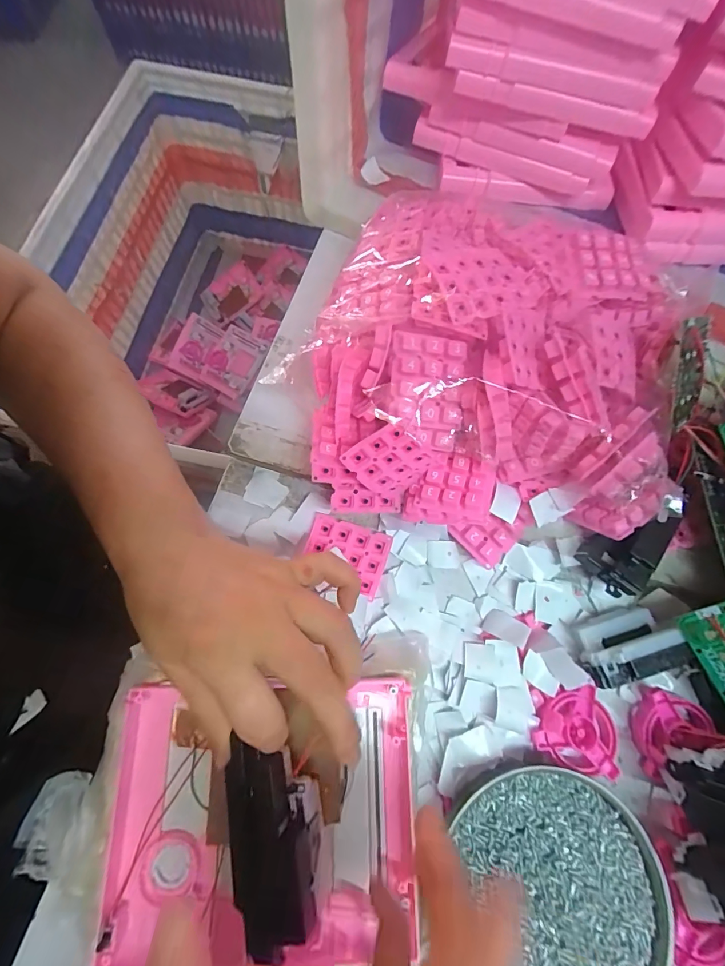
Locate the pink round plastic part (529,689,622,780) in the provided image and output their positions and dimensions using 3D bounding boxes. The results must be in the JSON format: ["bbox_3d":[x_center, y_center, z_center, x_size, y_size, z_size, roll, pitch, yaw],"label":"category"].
[{"bbox_3d":[0.141,0.159,0.266,0.052,0.009,0.049,1,72,-2],"label":"pink round plastic part"}]

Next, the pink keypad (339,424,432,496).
[{"bbox_3d":[0.018,-0.014,0.275,0.046,0.053,0.007,-34,36,24],"label":"pink keypad"}]

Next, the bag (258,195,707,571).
[{"bbox_3d":[0.091,-0.080,0.295,0.254,0.107,0.231,20,73,4],"label":"bag"}]

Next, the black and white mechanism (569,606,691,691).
[{"bbox_3d":[0.178,0.108,0.274,0.063,0.029,0.038,-16,73,-7],"label":"black and white mechanism"}]

